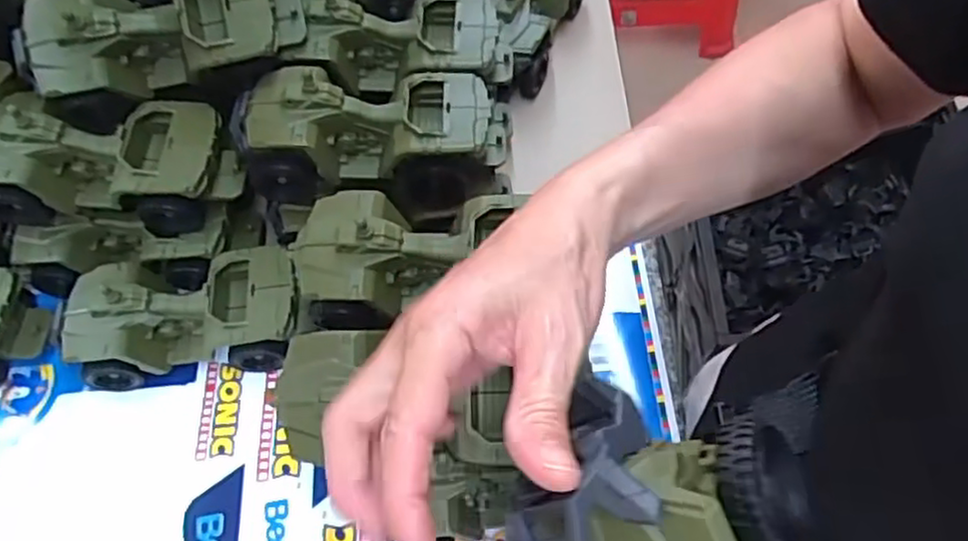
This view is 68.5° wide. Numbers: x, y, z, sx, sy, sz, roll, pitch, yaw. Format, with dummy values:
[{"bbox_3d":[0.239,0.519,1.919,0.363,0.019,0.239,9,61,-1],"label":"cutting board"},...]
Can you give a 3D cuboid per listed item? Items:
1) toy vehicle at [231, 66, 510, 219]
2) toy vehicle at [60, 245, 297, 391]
[{"bbox_3d":[-0.081,-0.099,0.531,0.188,0.087,0.098,-1,61,3],"label":"toy vehicle"},{"bbox_3d":[-0.224,0.031,0.545,0.170,0.066,0.082,-8,61,-1],"label":"toy vehicle"}]

